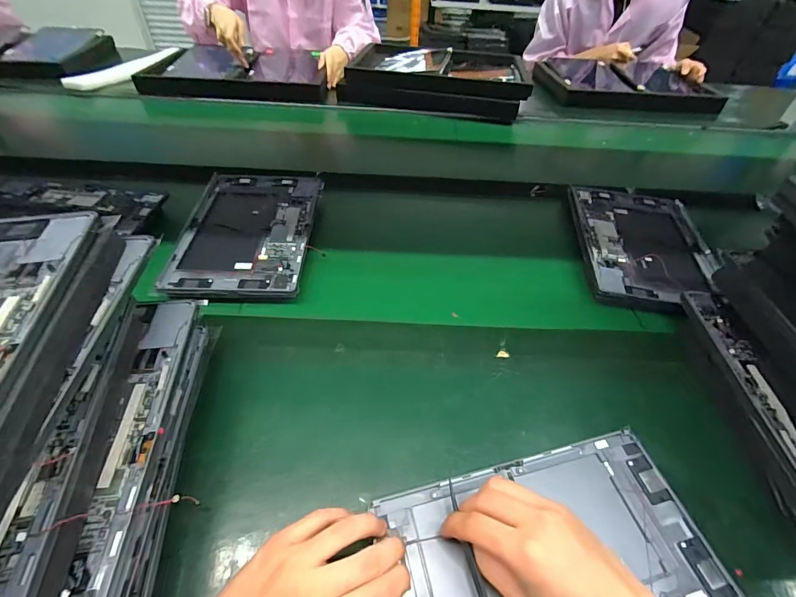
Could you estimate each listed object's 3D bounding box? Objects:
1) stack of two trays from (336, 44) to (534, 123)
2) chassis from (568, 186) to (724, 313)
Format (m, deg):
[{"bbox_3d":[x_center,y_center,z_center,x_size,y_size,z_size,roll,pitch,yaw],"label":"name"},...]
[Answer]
[{"bbox_3d":[0.094,-0.590,0.998,0.469,0.091,0.318,10,47,5],"label":"stack of two trays"},{"bbox_3d":[0.360,-0.084,0.555,0.178,0.031,0.272,9,47,5],"label":"chassis"}]

